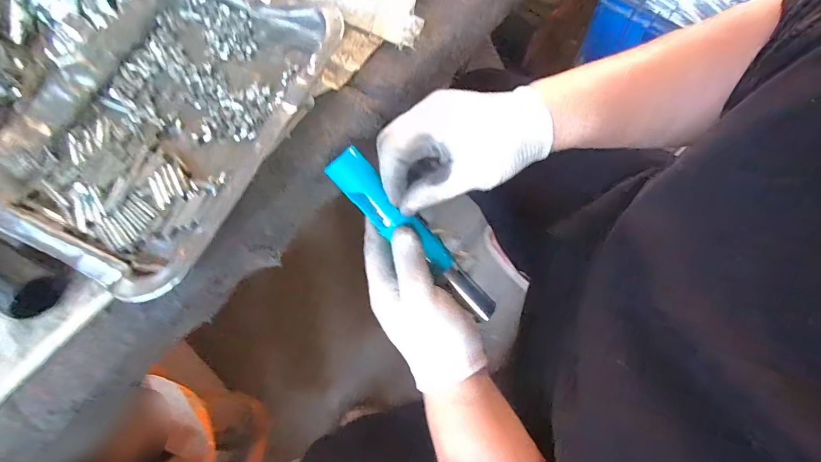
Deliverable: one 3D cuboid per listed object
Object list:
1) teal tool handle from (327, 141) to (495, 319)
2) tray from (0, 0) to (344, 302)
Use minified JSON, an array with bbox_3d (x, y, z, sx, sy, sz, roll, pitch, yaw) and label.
[{"bbox_3d":[0.009,0.005,0.316,0.175,0.018,0.029,43,75,-12],"label":"teal tool handle"},{"bbox_3d":[-0.189,-0.092,0.301,0.197,0.032,0.240,24,71,9],"label":"tray"}]

